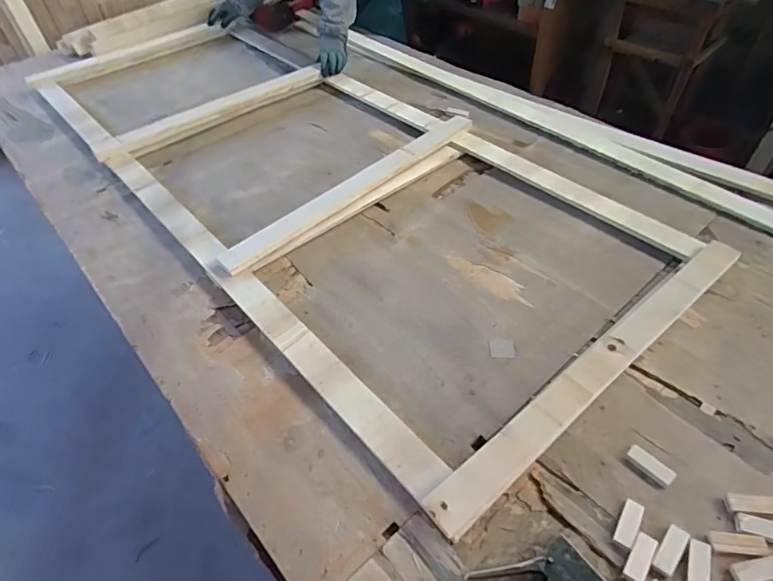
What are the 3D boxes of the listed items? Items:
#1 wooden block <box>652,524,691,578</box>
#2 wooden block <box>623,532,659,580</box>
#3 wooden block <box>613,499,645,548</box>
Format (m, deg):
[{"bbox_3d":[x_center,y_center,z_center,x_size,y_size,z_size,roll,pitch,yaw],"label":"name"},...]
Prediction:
[{"bbox_3d":[0.364,0.332,0.620,0.023,0.016,0.064,30,72,26],"label":"wooden block"},{"bbox_3d":[0.325,0.338,0.616,0.026,0.011,0.062,30,55,27],"label":"wooden block"},{"bbox_3d":[0.326,0.312,0.647,0.025,0.013,0.061,24,53,23],"label":"wooden block"}]

